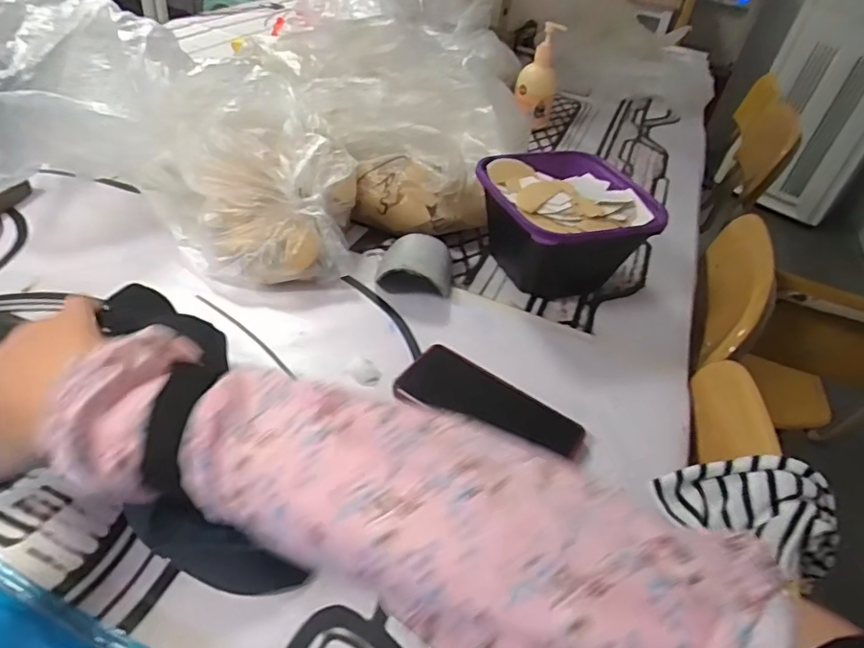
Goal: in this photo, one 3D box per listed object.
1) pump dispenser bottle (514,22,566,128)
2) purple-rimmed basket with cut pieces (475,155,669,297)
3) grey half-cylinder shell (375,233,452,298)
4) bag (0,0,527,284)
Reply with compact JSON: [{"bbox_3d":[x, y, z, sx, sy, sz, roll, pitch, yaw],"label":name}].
[{"bbox_3d":[0.191,-0.440,1.005,0.073,0.162,0.057,10,41,1],"label":"pump dispenser bottle"},{"bbox_3d":[0.148,-0.111,0.675,0.167,0.121,0.166,-7,42,-17],"label":"purple-rimmed basket with cut pieces"},{"bbox_3d":[-0.018,-0.067,0.645,0.082,0.045,0.094,7,39,-2],"label":"grey half-cylinder shell"},{"bbox_3d":[-0.198,-0.240,0.689,0.600,0.217,0.380,0,42,-10],"label":"bag"}]

